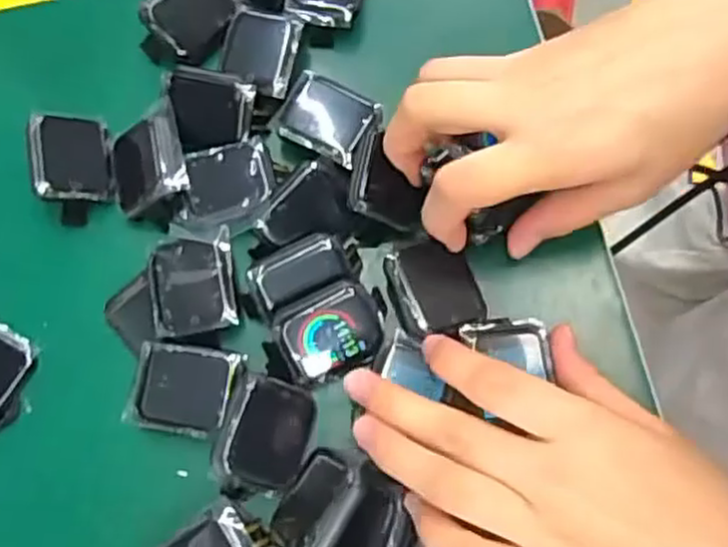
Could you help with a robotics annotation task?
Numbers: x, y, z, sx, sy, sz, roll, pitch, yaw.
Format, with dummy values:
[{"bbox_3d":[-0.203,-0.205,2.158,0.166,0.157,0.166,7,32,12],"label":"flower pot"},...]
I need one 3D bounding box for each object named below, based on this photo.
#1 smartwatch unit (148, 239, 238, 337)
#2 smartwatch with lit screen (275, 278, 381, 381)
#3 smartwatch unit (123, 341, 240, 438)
[{"bbox_3d":[-0.074,0.007,0.313,0.035,0.016,0.040,-9,72,-1],"label":"smartwatch unit"},{"bbox_3d":[-0.014,0.024,0.299,0.041,0.015,0.032,-25,73,-5],"label":"smartwatch with lit screen"},{"bbox_3d":[-0.075,0.049,0.301,0.041,0.018,0.035,8,73,5],"label":"smartwatch unit"}]

